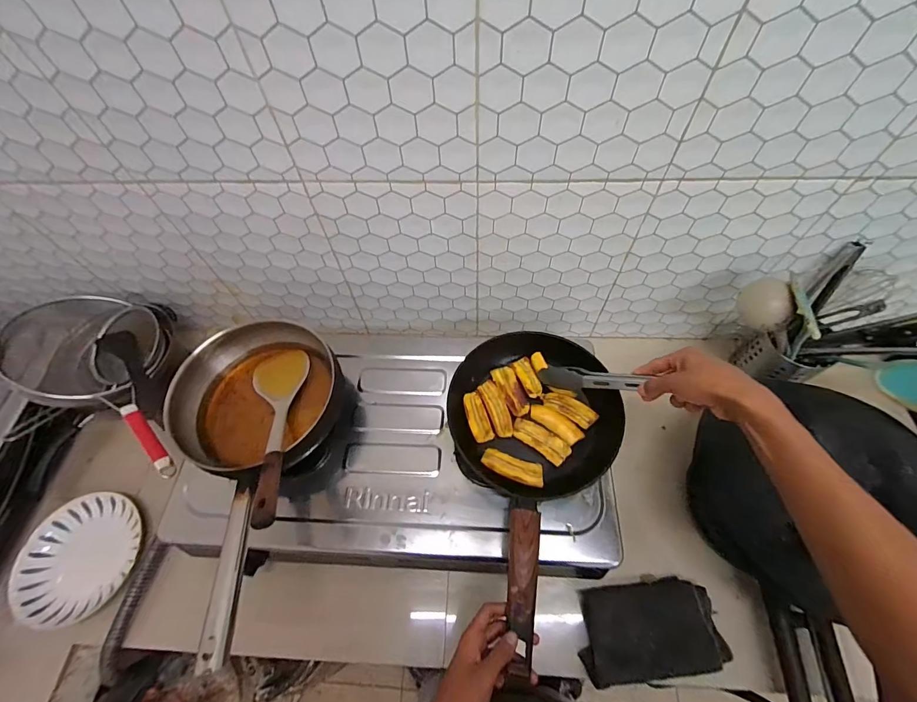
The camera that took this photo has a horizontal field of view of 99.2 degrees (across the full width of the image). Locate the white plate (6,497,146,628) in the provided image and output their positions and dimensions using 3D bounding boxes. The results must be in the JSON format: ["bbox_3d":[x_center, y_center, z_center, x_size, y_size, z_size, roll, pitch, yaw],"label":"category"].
[{"bbox_3d":[-0.671,0.364,0.688,0.200,0.040,0.194,-1,60,2],"label":"white plate"}]

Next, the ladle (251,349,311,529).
[{"bbox_3d":[-0.270,0.102,0.569,0.089,0.041,0.337,-18,32,-7],"label":"ladle"}]

